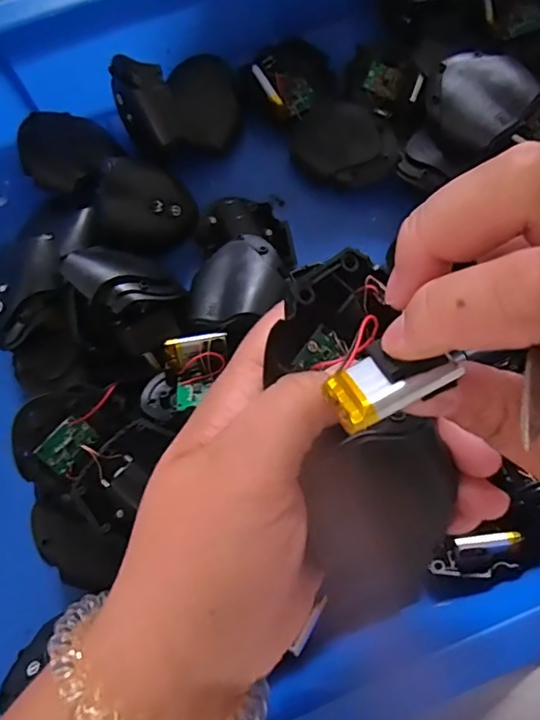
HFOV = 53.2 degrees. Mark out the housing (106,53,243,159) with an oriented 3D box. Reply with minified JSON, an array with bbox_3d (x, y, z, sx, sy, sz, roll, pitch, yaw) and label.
[{"bbox_3d":[-0.052,-0.148,0.320,0.071,0.035,0.056,-16,91,-33],"label":"housing"}]

